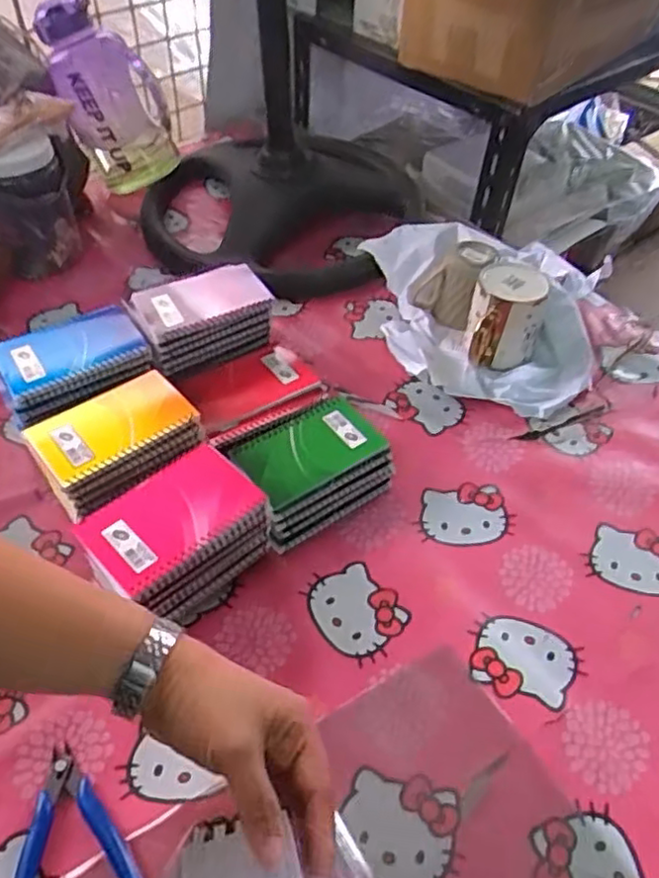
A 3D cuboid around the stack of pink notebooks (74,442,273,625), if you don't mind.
[{"bbox_3d":[-0.128,0.085,0.569,0.094,0.089,0.134,36,57,27],"label":"stack of pink notebooks"}]

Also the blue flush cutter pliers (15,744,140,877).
[{"bbox_3d":[-0.180,0.271,0.460,0.084,0.006,0.113,-16,50,-14],"label":"blue flush cutter pliers"}]

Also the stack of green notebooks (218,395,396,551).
[{"bbox_3d":[-0.021,0.028,0.649,0.132,0.053,0.110,-28,54,-24],"label":"stack of green notebooks"}]

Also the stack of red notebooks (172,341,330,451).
[{"bbox_3d":[-0.079,-0.042,0.717,0.135,0.044,0.118,-22,52,-19],"label":"stack of red notebooks"}]

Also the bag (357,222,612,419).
[{"bbox_3d":[0.172,-0.166,0.799,0.283,0.096,0.256,14,49,12],"label":"bag"}]

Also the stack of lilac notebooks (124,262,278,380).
[{"bbox_3d":[-0.140,-0.131,0.739,0.141,0.058,0.098,-19,51,-18],"label":"stack of lilac notebooks"}]

